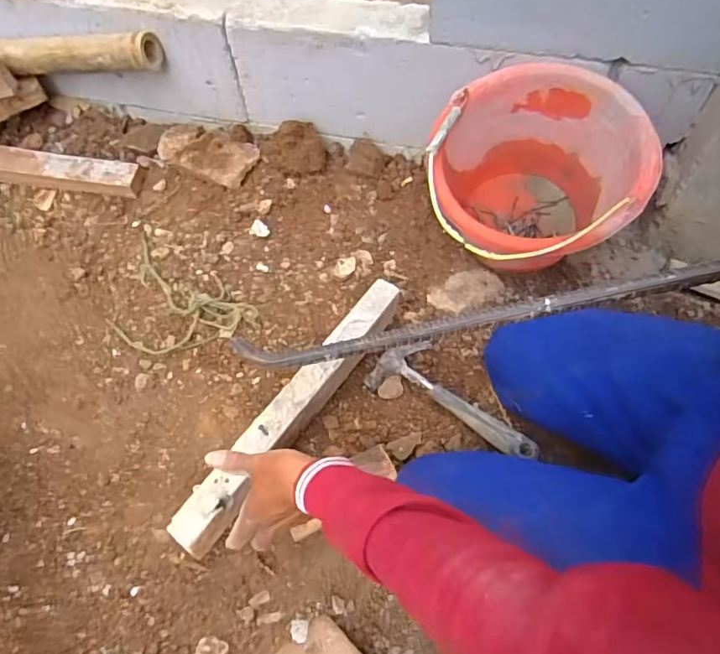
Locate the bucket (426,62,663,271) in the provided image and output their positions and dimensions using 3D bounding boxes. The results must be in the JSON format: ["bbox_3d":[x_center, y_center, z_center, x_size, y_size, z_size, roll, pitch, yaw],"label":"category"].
[{"bbox_3d":[0.236,-0.183,0.764,0.279,0.218,0.298,6,61,7],"label":"bucket"}]

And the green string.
[{"bbox_3d":[-0.309,-0.053,0.833,0.174,0.041,0.285,-40,66,-18],"label":"green string"}]

